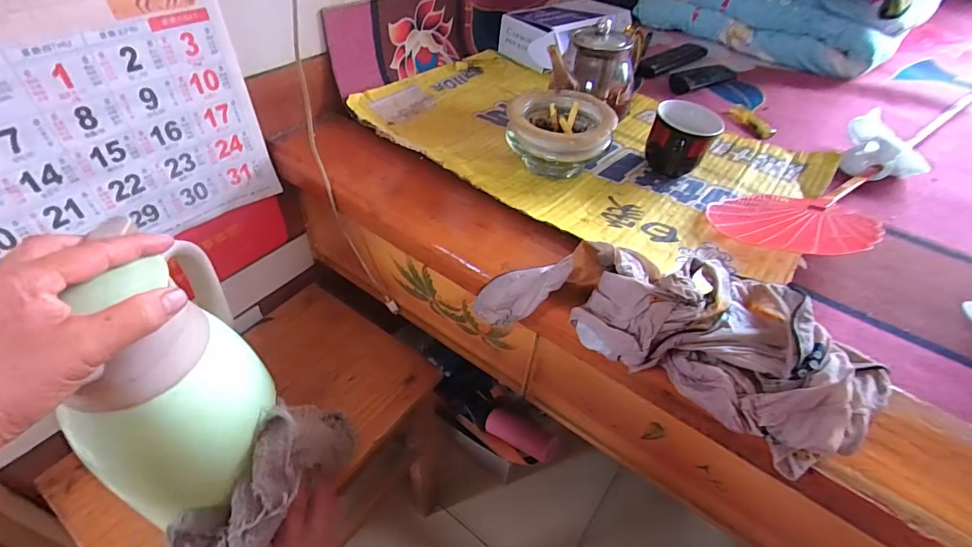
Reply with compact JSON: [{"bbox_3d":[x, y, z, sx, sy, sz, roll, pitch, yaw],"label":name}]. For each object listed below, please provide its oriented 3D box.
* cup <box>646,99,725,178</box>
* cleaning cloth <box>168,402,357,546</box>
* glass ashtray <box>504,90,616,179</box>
[{"bbox_3d":[0.206,-0.137,0.491,0.064,0.066,0.069,2,45,-2],"label":"cup"},{"bbox_3d":[-0.166,0.190,0.353,0.105,0.075,0.174,12,62,8],"label":"cleaning cloth"},{"bbox_3d":[0.076,-0.143,0.482,0.106,0.061,0.099,8,45,3],"label":"glass ashtray"}]

